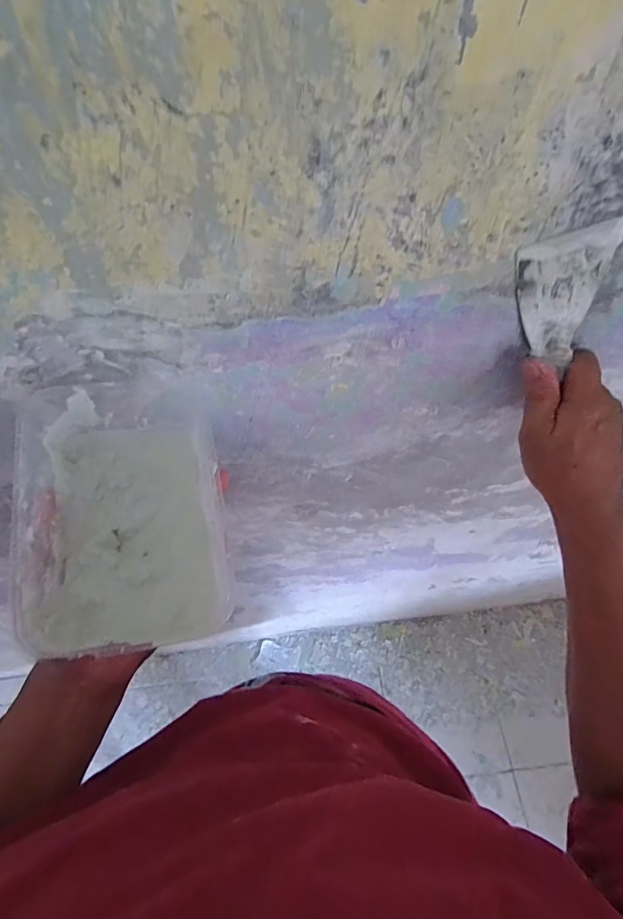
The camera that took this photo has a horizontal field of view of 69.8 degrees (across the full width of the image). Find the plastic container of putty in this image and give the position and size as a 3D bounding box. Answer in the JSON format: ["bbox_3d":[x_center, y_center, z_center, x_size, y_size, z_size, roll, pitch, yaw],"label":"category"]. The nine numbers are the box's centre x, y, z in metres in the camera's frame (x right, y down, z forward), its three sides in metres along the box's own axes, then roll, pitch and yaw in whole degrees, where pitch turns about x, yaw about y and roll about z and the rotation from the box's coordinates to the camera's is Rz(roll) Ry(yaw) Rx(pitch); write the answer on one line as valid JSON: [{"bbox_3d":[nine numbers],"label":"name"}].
[{"bbox_3d":[-0.121,0.029,0.299,0.109,0.074,0.182,-11,60,-2],"label":"plastic container of putty"}]

